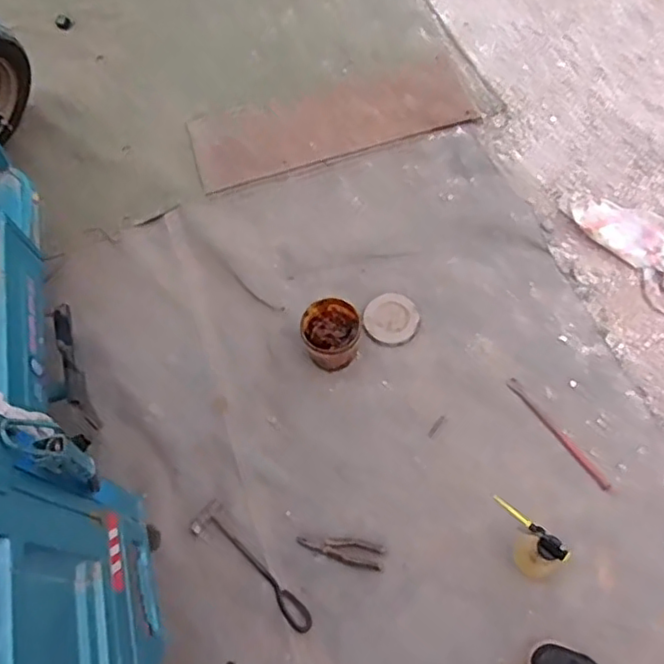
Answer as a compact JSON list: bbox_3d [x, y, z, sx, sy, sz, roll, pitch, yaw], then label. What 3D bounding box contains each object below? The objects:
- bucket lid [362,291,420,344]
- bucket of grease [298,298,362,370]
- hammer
[{"bbox_3d":[0.132,-0.032,1.394,0.120,0.012,0.119,-1,64,2],"label":"bucket lid"},{"bbox_3d":[-0.002,0.009,1.340,0.118,0.118,0.122,-1,64,2],"label":"bucket of grease"},{"bbox_3d":[-0.147,0.450,1.202,0.301,0.023,0.072,36,71,18],"label":"hammer"}]

